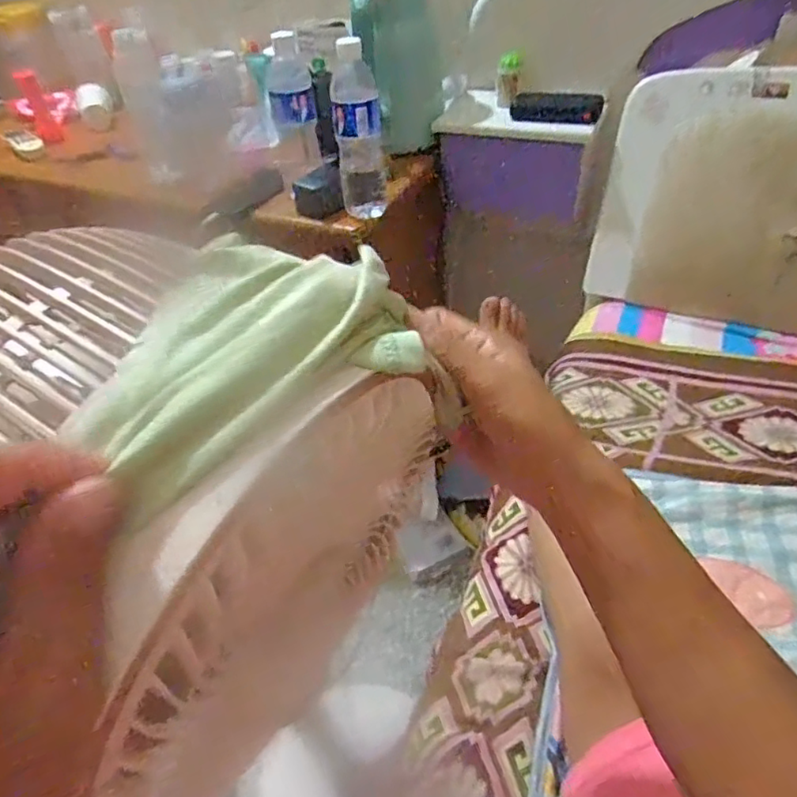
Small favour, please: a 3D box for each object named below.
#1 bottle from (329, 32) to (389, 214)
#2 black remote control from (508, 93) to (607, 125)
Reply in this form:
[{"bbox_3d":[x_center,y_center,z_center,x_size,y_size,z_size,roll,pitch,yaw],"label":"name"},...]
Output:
[{"bbox_3d":[-0.055,-0.363,0.810,0.064,0.218,0.064,-5,43,0],"label":"bottle"},{"bbox_3d":[0.250,-0.463,0.931,0.142,0.036,0.033,18,48,23],"label":"black remote control"}]

